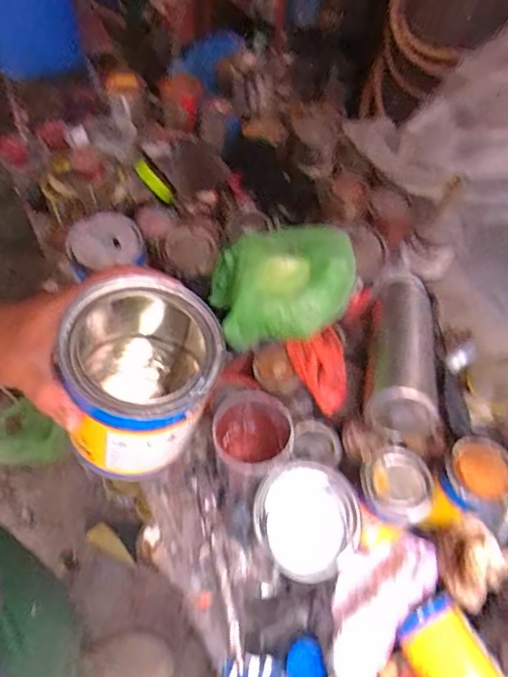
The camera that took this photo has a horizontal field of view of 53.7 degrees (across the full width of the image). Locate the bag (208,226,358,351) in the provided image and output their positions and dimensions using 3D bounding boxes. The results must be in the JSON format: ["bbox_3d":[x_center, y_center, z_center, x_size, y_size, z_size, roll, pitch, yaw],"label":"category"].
[{"bbox_3d":[0.032,-0.079,0.617,0.170,0.086,0.168,7,55,3],"label":"bag"}]

